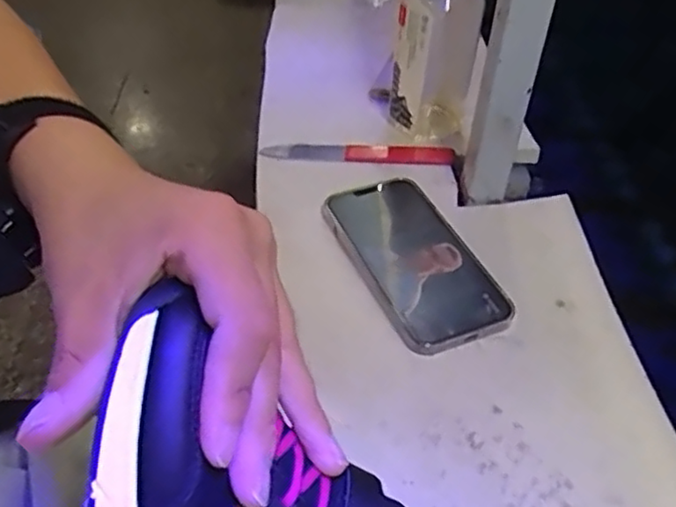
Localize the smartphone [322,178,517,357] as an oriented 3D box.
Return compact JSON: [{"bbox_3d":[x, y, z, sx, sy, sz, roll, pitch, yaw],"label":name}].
[{"bbox_3d":[0.055,0.001,0.495,0.087,0.019,0.163,-15,46,-19],"label":"smartphone"}]

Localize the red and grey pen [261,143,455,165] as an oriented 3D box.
[{"bbox_3d":[0.018,-0.089,0.598,0.167,0.008,0.020,3,43,0],"label":"red and grey pen"}]

